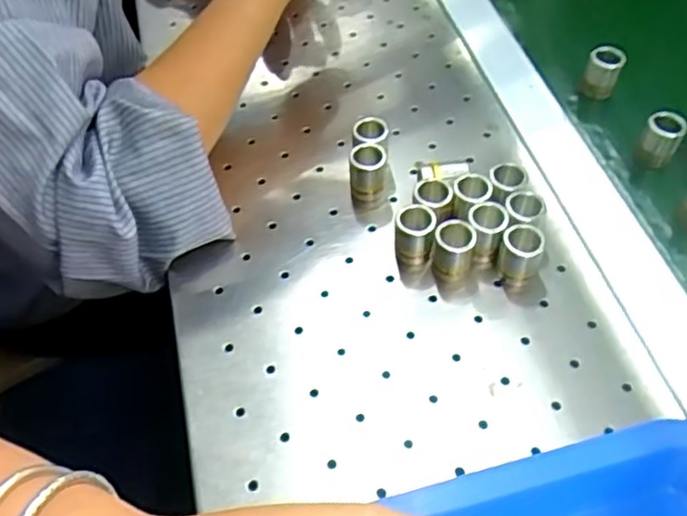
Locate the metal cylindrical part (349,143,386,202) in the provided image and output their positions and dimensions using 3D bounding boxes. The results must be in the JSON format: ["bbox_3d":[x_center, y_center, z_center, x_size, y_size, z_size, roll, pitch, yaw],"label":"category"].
[{"bbox_3d":[0.015,-0.053,0.426,0.022,0.034,0.019,-2,53,0],"label":"metal cylindrical part"}]

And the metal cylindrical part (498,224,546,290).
[{"bbox_3d":[0.100,-0.001,0.383,0.021,0.031,0.021,-1,54,1],"label":"metal cylindrical part"}]

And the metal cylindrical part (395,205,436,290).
[{"bbox_3d":[0.042,-0.011,0.394,0.021,0.033,0.024,10,55,10],"label":"metal cylindrical part"}]

